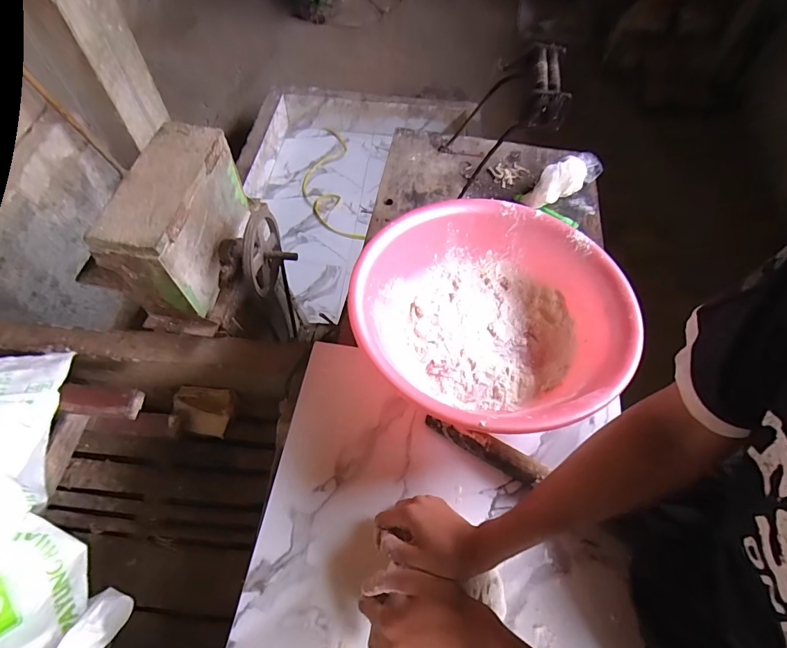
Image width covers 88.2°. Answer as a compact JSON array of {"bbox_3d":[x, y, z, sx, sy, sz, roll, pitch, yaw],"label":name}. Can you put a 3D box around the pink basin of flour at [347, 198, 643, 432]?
[{"bbox_3d":[0.144,-0.020,0.643,0.396,0.148,0.390,-2,59,3],"label":"pink basin of flour"}]

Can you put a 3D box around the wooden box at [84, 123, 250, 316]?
[{"bbox_3d":[-0.444,-0.221,0.866,0.127,0.225,0.344,4,60,6],"label":"wooden box"}]

